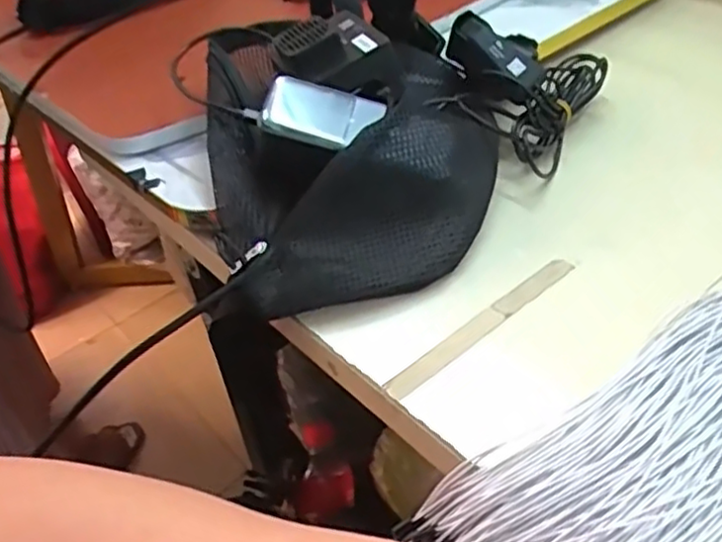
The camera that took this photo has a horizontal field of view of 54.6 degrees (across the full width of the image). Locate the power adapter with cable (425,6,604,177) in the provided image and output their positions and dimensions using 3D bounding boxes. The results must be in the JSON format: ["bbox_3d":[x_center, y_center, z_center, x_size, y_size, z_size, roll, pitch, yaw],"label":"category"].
[{"bbox_3d":[0.122,-0.149,0.529,0.099,0.082,0.162,19,48,25],"label":"power adapter with cable"}]

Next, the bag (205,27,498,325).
[{"bbox_3d":[-0.005,-0.082,0.484,0.192,0.083,0.254,-8,42,-1],"label":"bag"}]

